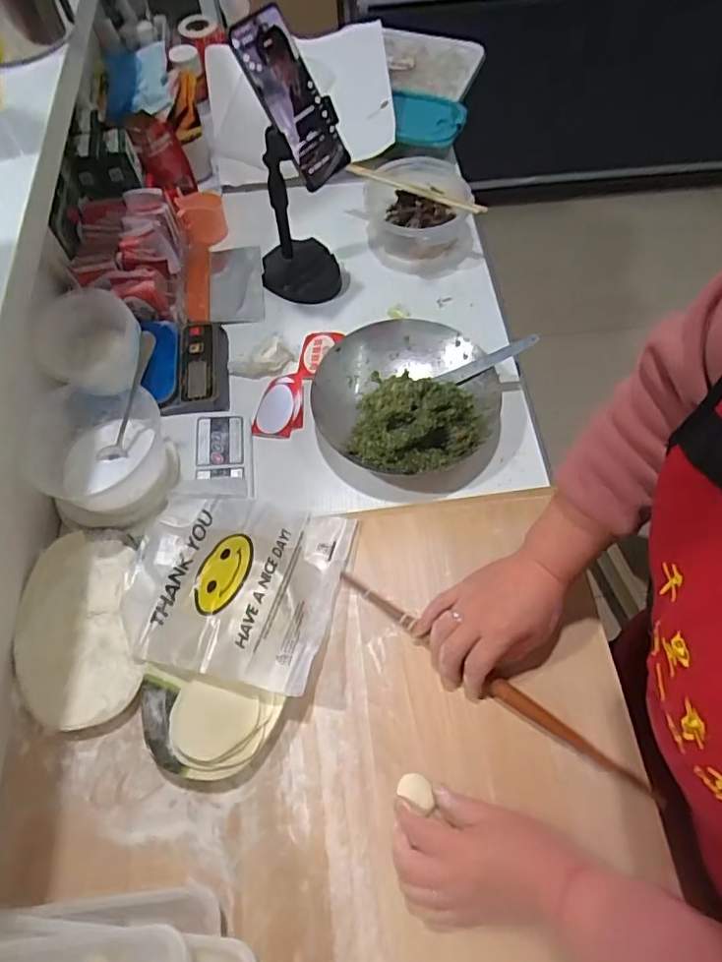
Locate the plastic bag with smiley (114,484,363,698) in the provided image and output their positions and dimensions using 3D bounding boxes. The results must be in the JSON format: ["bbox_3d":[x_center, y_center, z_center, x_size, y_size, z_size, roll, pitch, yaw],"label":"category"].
[{"bbox_3d":[-0.129,0.096,0.578,0.208,0.047,0.202,12,64,9],"label":"plastic bag with smiley"}]

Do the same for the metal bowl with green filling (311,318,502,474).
[{"bbox_3d":[0.054,-0.105,0.678,0.216,0.062,0.209,-1,63,2],"label":"metal bowl with green filling"}]

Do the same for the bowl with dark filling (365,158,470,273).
[{"bbox_3d":[0.089,-0.394,0.835,0.158,0.081,0.190,-11,63,-3],"label":"bowl with dark filling"}]

